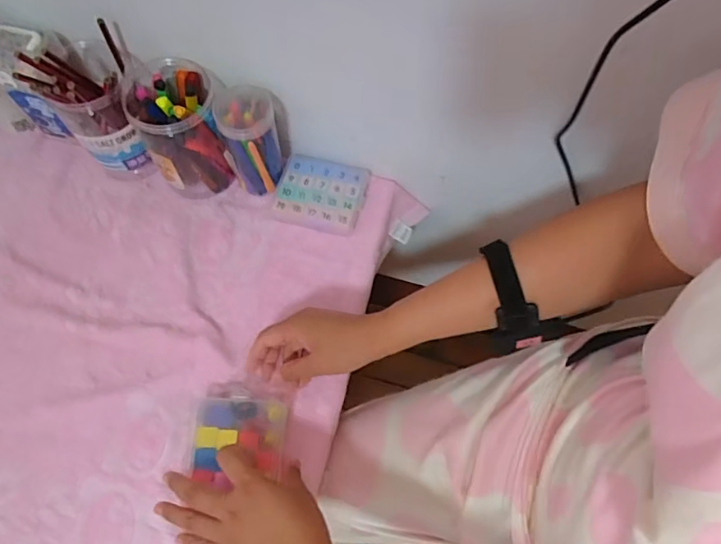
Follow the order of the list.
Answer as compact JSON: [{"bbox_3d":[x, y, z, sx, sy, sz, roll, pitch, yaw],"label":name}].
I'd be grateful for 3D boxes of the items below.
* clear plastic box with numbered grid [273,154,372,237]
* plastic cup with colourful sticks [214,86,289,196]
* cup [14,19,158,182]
[{"bbox_3d":[-0.051,-0.105,0.657,0.112,0.026,0.097,15,67,6],"label":"clear plastic box with numbered grid"},{"bbox_3d":[-0.132,-0.158,0.621,0.069,0.124,0.076,9,67,4],"label":"plastic cup with colourful sticks"},{"bbox_3d":[-0.320,-0.205,0.619,0.116,0.173,0.107,0,66,0],"label":"cup"}]

